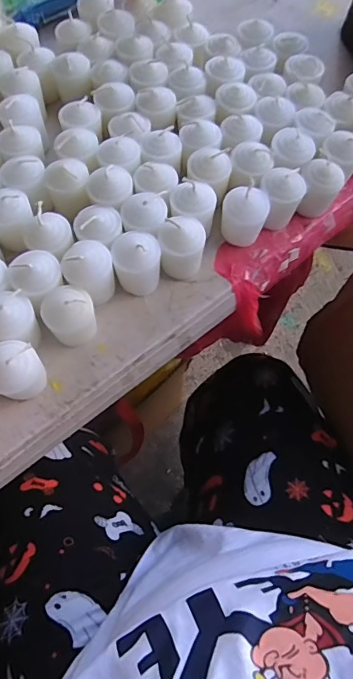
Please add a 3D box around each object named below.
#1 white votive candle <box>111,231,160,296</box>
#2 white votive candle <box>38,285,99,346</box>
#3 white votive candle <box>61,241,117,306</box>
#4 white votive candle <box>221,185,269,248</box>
[{"bbox_3d":[-0.031,-0.061,0.357,0.036,0.046,0.036,-4,67,-2],"label":"white votive candle"},{"bbox_3d":[-0.080,-0.017,0.338,0.036,0.044,0.035,0,67,-1],"label":"white votive candle"},{"bbox_3d":[-0.067,-0.050,0.346,0.036,0.042,0.033,0,67,-1],"label":"white votive candle"},{"bbox_3d":[0.057,-0.103,0.377,0.037,0.047,0.032,13,67,4],"label":"white votive candle"}]

